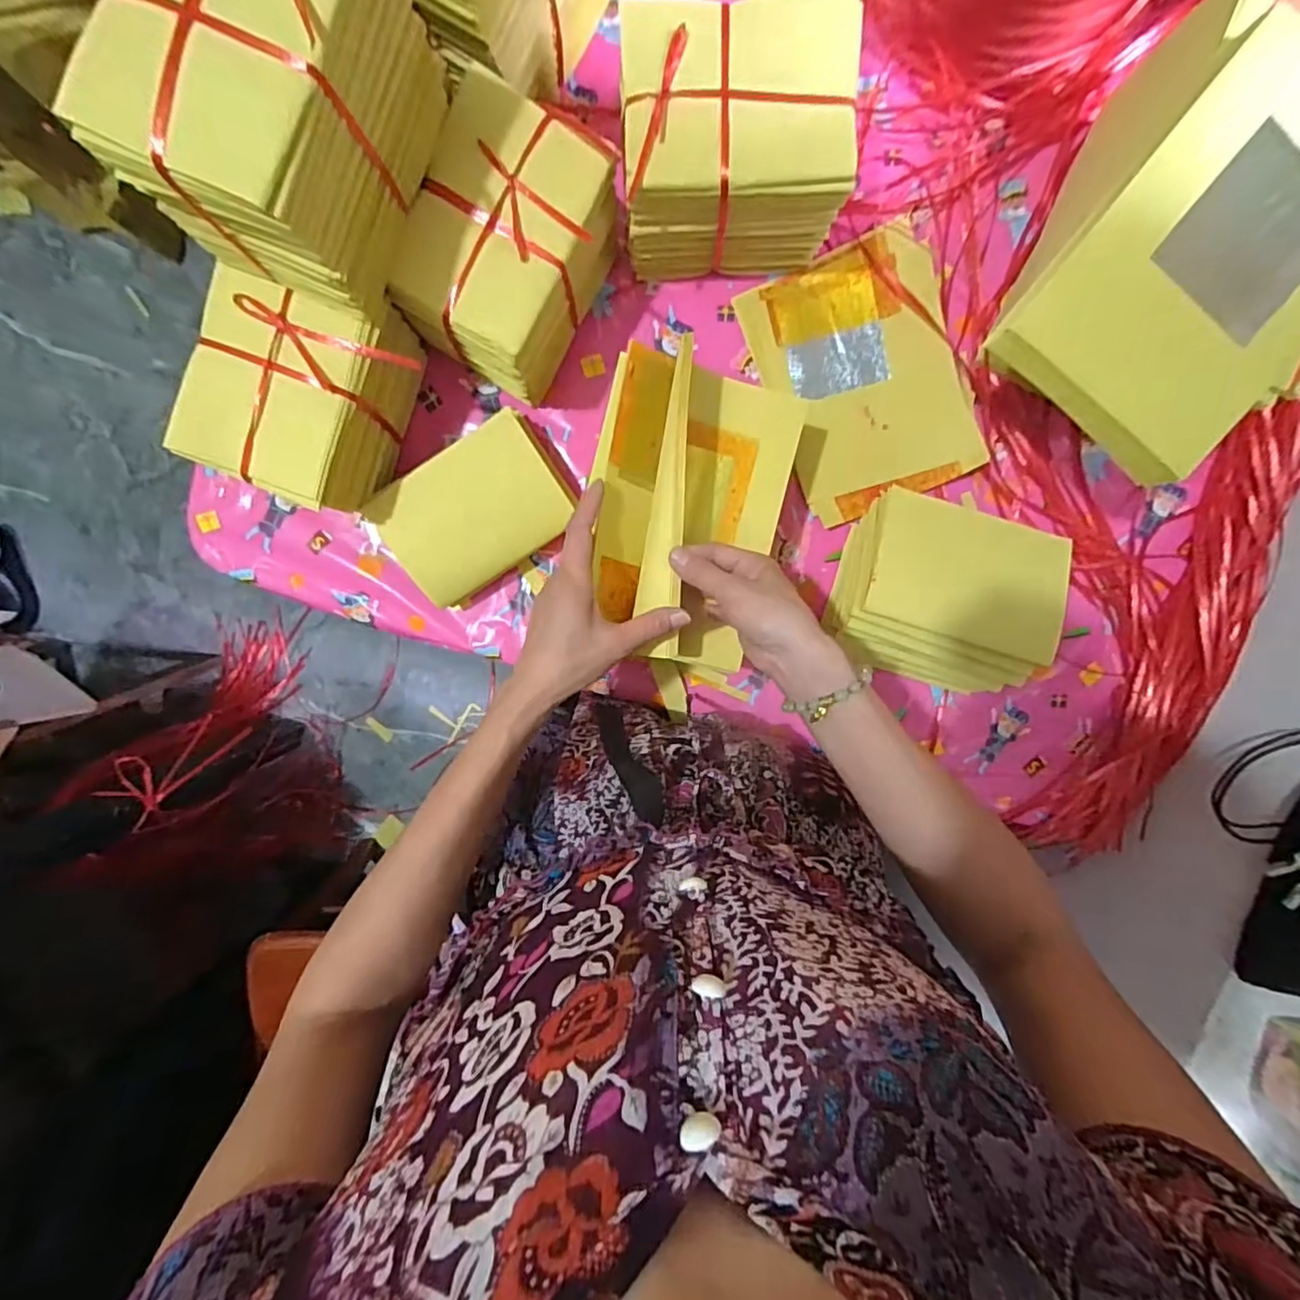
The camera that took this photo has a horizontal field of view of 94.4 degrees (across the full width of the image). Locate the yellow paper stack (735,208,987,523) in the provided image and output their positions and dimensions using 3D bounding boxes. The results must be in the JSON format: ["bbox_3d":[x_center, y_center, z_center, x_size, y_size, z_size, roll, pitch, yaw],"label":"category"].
[{"bbox_3d":[0.202,-0.255,0.568,0.170,0.014,0.229,-21,94,7],"label":"yellow paper stack"}]

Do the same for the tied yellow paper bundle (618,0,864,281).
[{"bbox_3d":[0.064,-0.395,0.486,0.166,0.141,0.125,-3,97,0],"label":"tied yellow paper bundle"}]

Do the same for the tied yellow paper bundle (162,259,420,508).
[{"bbox_3d":[-0.272,-0.207,0.502,0.134,0.124,0.161,20,97,-3],"label":"tied yellow paper bundle"}]

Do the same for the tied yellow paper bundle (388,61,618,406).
[{"bbox_3d":[-0.113,-0.321,0.499,0.113,0.140,0.166,28,96,-4],"label":"tied yellow paper bundle"}]

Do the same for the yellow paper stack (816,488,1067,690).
[{"bbox_3d":[0.256,-0.045,0.545,0.167,0.110,0.144,18,97,-2],"label":"yellow paper stack"}]

